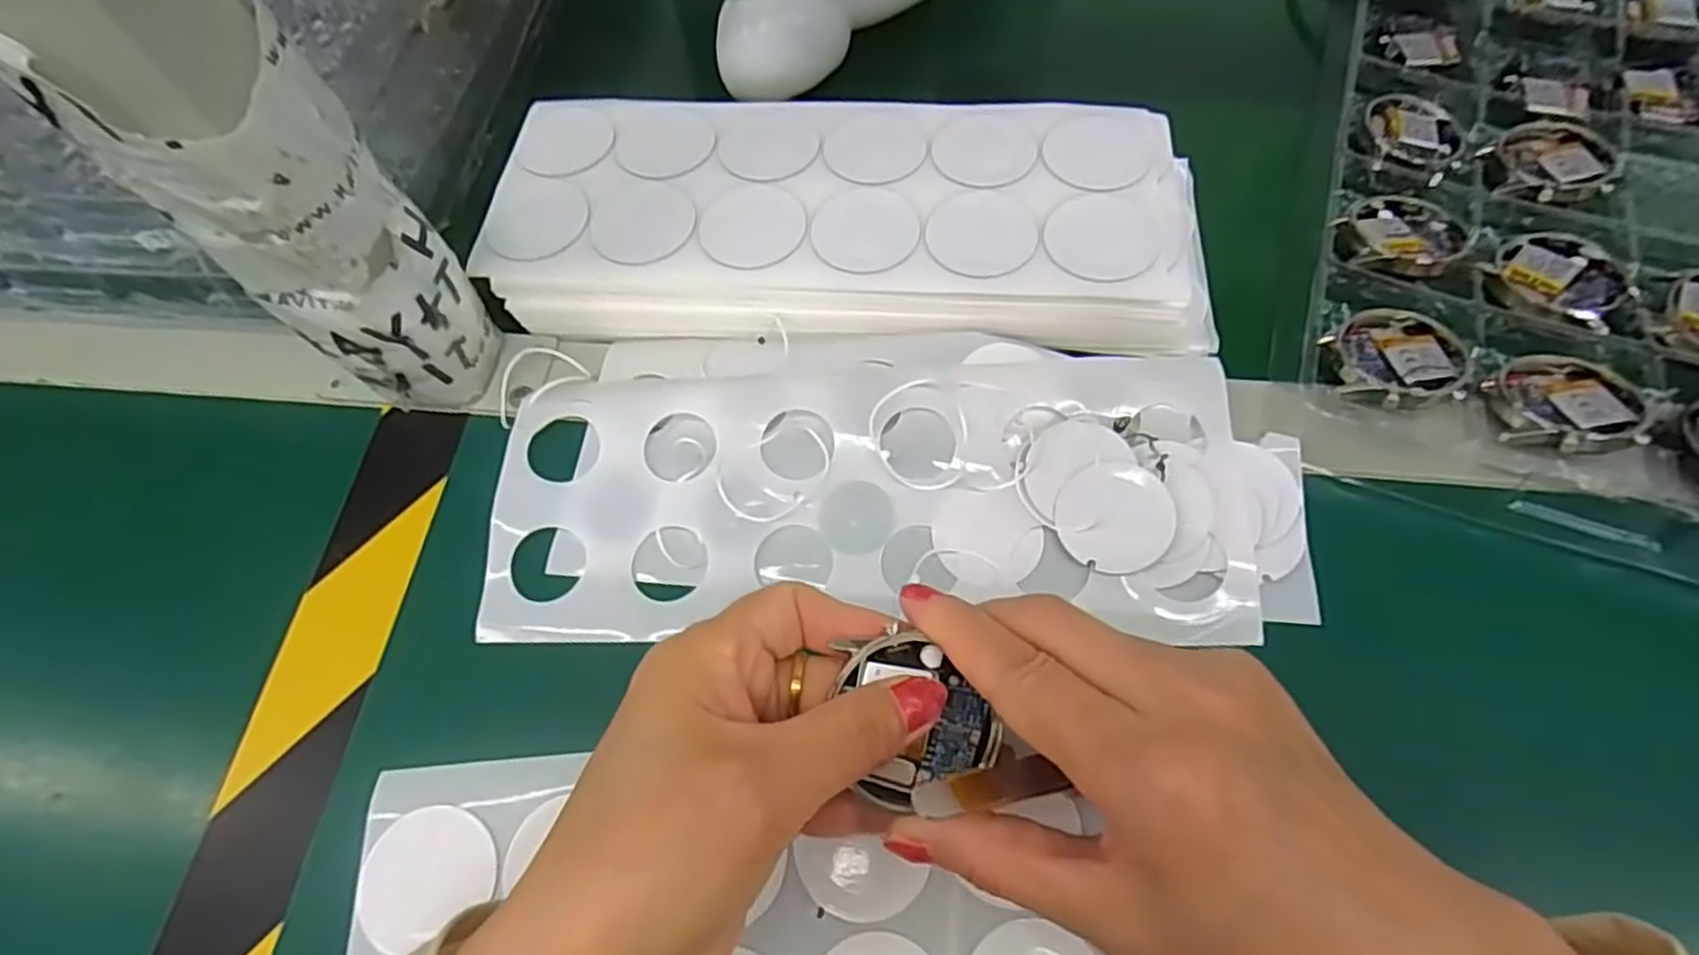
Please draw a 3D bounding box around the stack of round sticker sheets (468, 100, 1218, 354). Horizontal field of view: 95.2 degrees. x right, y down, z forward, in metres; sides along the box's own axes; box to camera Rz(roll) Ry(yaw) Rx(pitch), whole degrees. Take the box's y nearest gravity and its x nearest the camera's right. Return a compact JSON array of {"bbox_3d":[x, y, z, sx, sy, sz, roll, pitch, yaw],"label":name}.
[{"bbox_3d":[-0.004,-0.110,0.331,0.287,0.027,0.113,2,63,5],"label":"stack of round sticker sheets"}]

